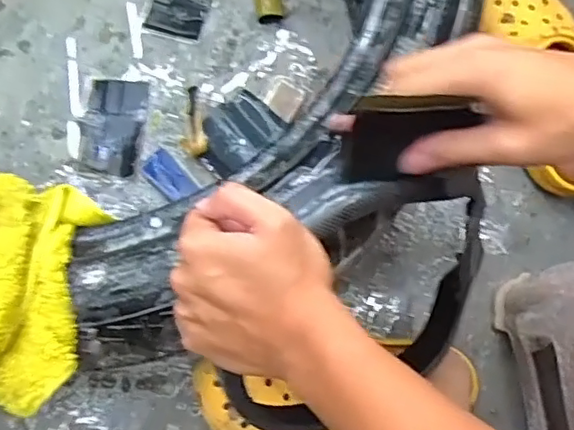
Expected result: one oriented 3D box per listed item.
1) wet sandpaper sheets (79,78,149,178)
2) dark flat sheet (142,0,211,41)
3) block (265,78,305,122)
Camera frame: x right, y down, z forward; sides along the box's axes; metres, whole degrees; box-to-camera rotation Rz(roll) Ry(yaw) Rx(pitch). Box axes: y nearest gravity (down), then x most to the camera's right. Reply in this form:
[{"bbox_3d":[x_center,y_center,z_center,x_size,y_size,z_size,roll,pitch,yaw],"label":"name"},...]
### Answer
[{"bbox_3d":[-0.200,-0.103,0.676,0.065,0.004,0.115,5,76,2],"label":"wet sandpaper sheets"},{"bbox_3d":[-0.133,-0.244,0.710,0.068,0.005,0.059,15,77,5],"label":"dark flat sheet"},{"bbox_3d":[-0.002,-0.133,0.678,0.039,0.009,0.047,29,78,8],"label":"block"}]

